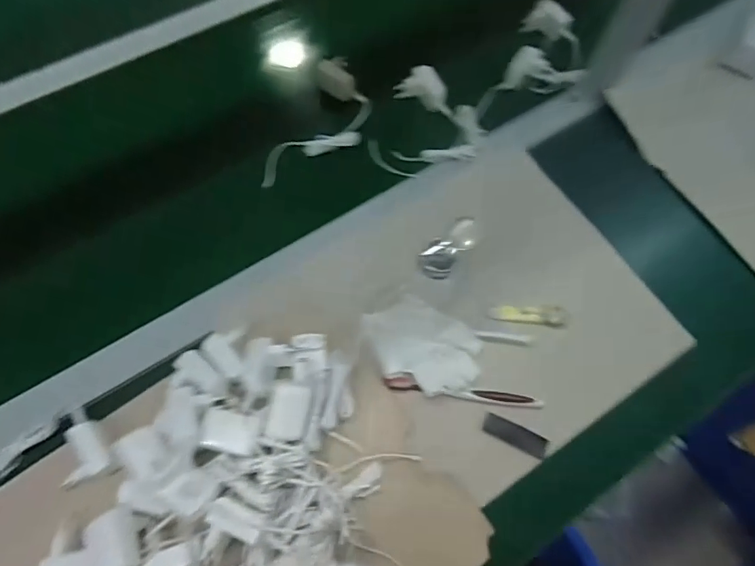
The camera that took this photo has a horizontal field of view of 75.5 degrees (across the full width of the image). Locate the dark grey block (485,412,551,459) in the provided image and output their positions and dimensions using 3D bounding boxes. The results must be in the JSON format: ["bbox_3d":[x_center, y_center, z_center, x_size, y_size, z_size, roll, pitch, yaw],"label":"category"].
[{"bbox_3d":[0.158,0.172,0.552,0.074,0.010,0.022,25,73,6],"label":"dark grey block"}]

